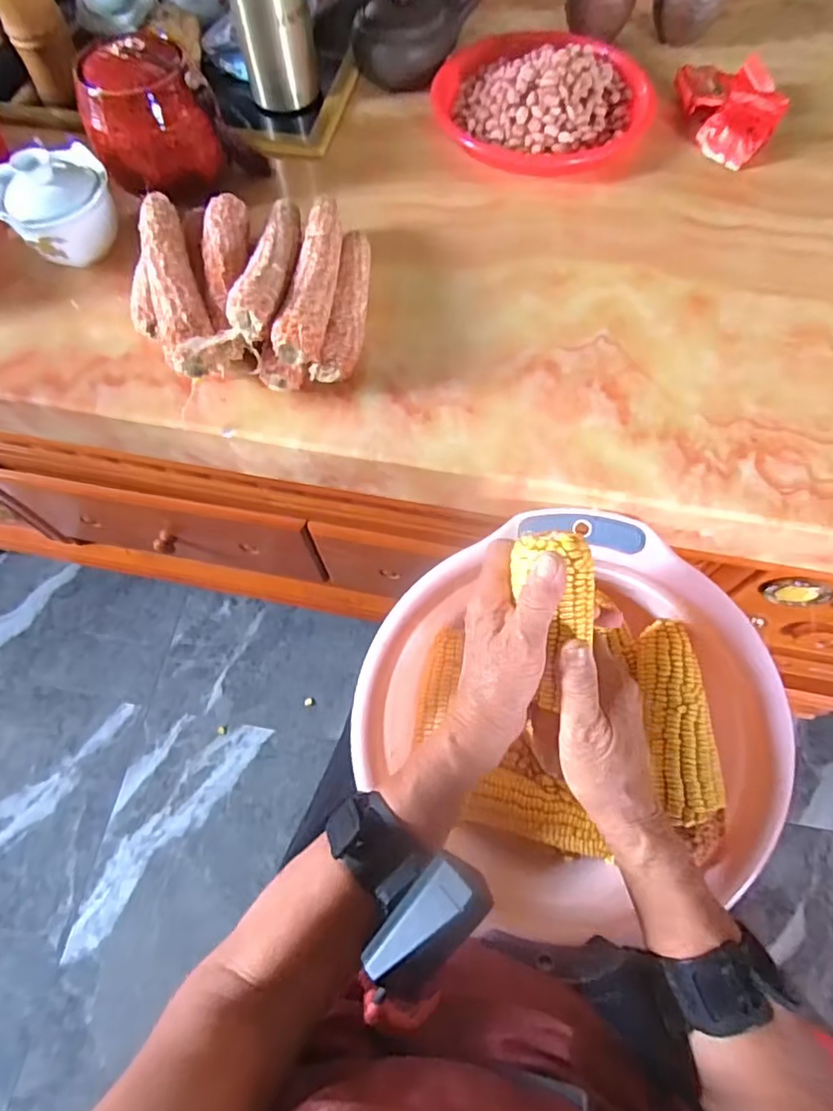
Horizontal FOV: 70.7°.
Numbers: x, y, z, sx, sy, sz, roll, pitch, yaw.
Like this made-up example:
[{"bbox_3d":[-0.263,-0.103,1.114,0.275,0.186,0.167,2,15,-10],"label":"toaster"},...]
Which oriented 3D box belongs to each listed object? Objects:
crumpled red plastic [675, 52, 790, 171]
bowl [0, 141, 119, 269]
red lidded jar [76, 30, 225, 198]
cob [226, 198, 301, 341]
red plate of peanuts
[{"bbox_3d":[0.282,-0.408,0.535,0.082,0.031,0.125,7,66,5],"label":"crumpled red plastic"},{"bbox_3d":[-0.283,-0.277,0.464,0.082,0.060,0.069,-25,67,-9],"label":"bowl"},{"bbox_3d":[-0.222,-0.364,0.488,0.096,0.081,0.082,-28,68,-11],"label":"red lidded jar"},{"bbox_3d":[-0.103,-0.220,0.427,0.031,0.029,0.144,6,66,4],"label":"cob"},{"bbox_3d":[0.116,-0.432,0.546,0.183,0.038,0.189,-1,65,1],"label":"red plate of peanuts"}]

